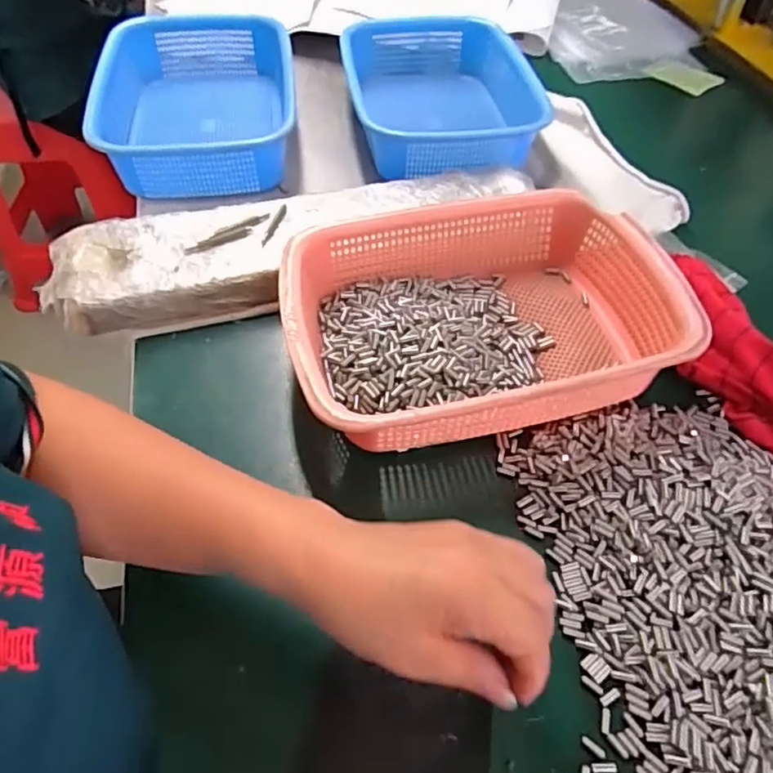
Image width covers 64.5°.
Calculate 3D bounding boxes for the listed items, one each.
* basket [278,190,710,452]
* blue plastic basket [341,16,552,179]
[{"bbox_3d":[0.071,-0.054,0.488,0.292,0.080,0.211,-11,53,-9],"label":"basket"},{"bbox_3d":[0.064,-0.332,0.724,0.215,0.080,0.282,-2,52,-1],"label":"blue plastic basket"}]

